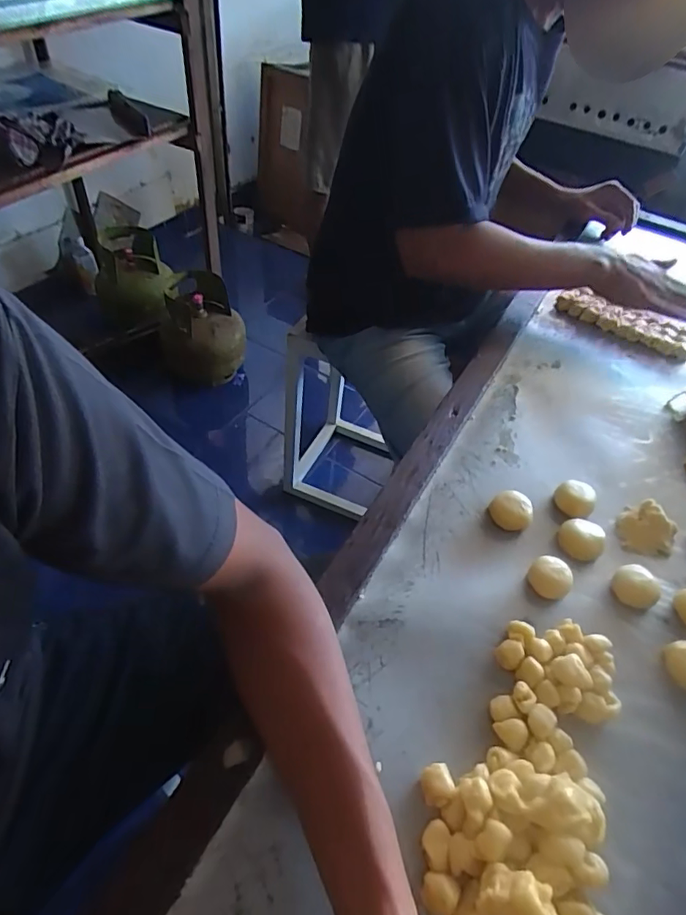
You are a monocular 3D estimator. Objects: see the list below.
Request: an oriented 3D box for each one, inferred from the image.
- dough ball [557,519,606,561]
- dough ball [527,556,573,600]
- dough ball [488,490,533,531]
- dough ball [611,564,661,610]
[{"bbox_3d":[0.235,0.080,0.511,0.034,0.022,0.035,3,49,-4],"label":"dough ball"},{"bbox_3d":[0.188,0.111,0.474,0.031,0.027,0.036,-32,59,-30],"label":"dough ball"},{"bbox_3d":[0.169,0.053,0.521,0.040,0.027,0.037,3,49,-4],"label":"dough ball"},{"bbox_3d":[0.268,0.121,0.479,0.031,0.028,0.038,-25,56,-26],"label":"dough ball"}]

